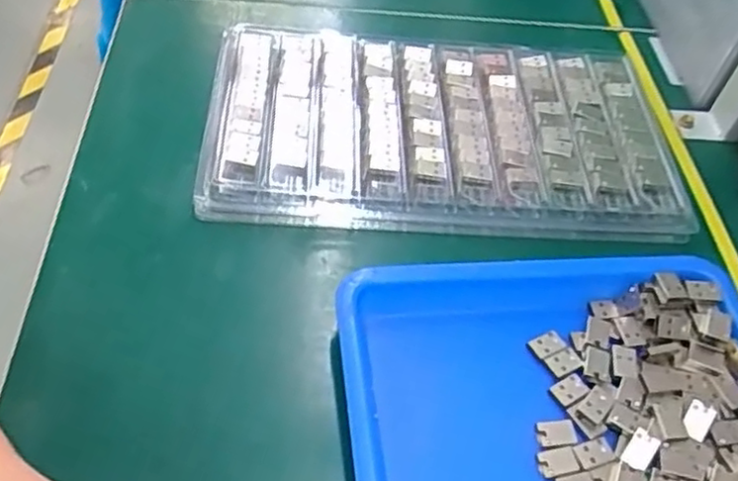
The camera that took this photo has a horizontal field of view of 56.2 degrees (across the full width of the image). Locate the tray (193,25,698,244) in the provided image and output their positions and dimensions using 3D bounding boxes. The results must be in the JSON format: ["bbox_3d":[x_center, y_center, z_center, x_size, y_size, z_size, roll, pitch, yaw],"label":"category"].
[{"bbox_3d":[0.046,-0.076,0.441,0.288,0.022,0.158,4,51,-4],"label":"tray"}]

